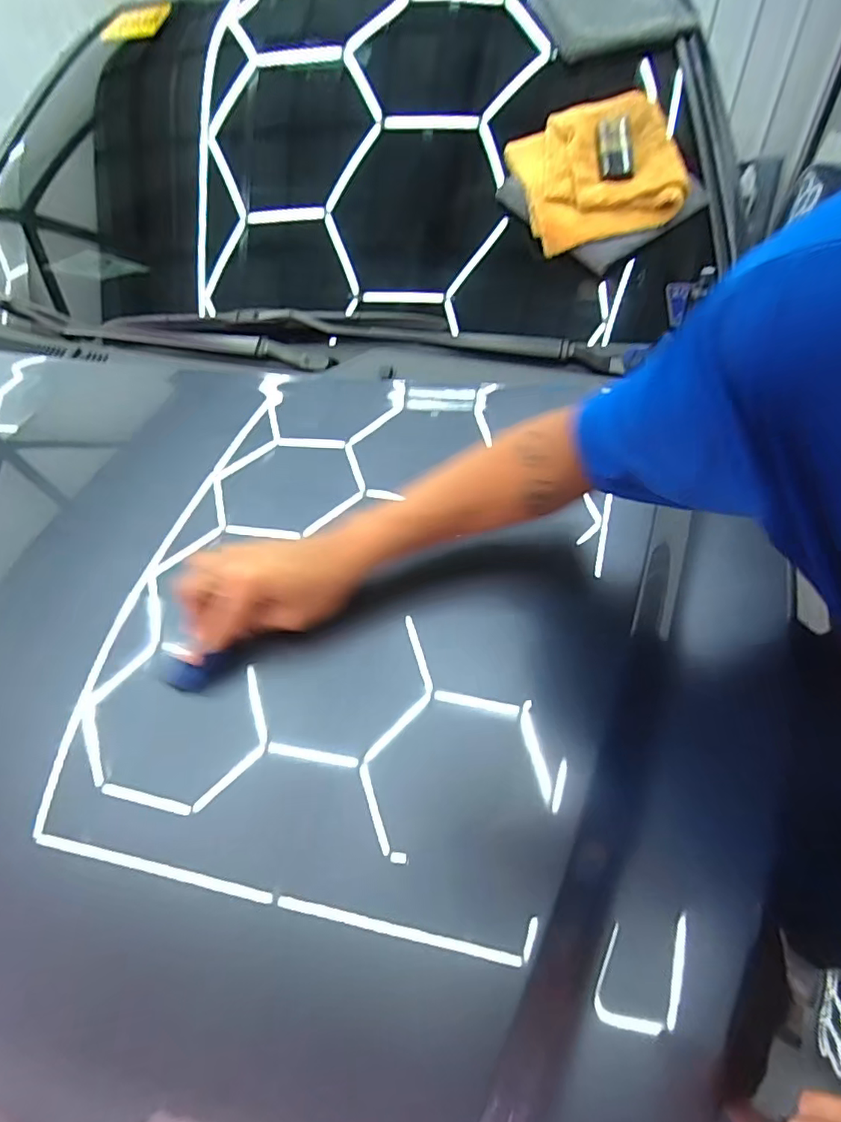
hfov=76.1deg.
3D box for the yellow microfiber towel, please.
[{"bbox_3d":[0.256,-0.576,0.785,0.227,0.031,0.215,-16,78,1],"label":"yellow microfiber towel"}]

